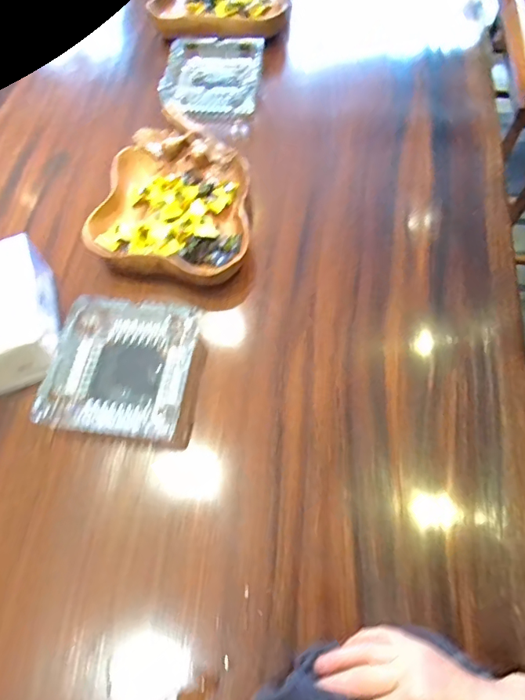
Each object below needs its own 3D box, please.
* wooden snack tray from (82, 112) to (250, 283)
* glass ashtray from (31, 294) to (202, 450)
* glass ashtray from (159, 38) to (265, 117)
[{"bbox_3d":[-0.100,-0.217,0.625,0.209,0.041,0.283,12,62,8],"label":"wooden snack tray"},{"bbox_3d":[-0.155,0.018,0.505,0.155,0.040,0.157,3,61,3],"label":"glass ashtray"},{"bbox_3d":[-0.081,-0.444,0.750,0.158,0.060,0.155,0,61,1],"label":"glass ashtray"}]

